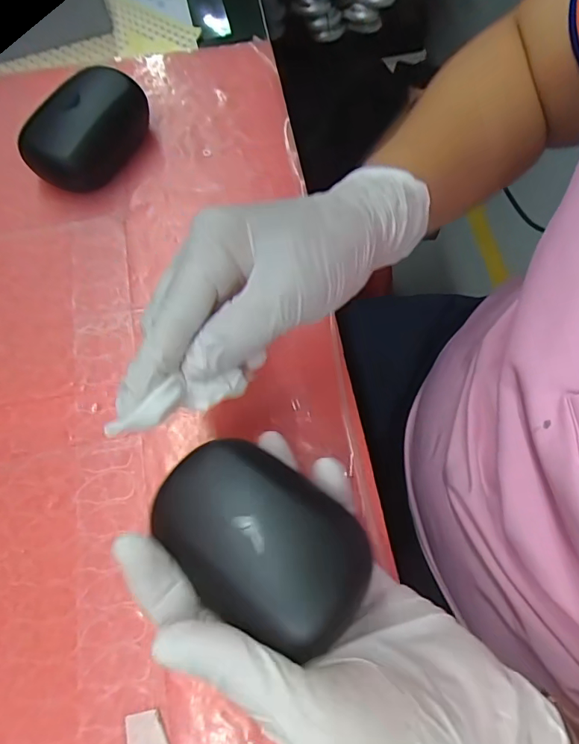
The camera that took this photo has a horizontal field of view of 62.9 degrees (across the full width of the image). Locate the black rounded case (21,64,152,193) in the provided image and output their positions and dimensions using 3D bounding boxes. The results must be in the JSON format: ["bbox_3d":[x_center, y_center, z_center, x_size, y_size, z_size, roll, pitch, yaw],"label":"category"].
[{"bbox_3d":[-0.128,-0.156,0.310,0.049,0.036,0.081,22,70,8],"label":"black rounded case"}]

